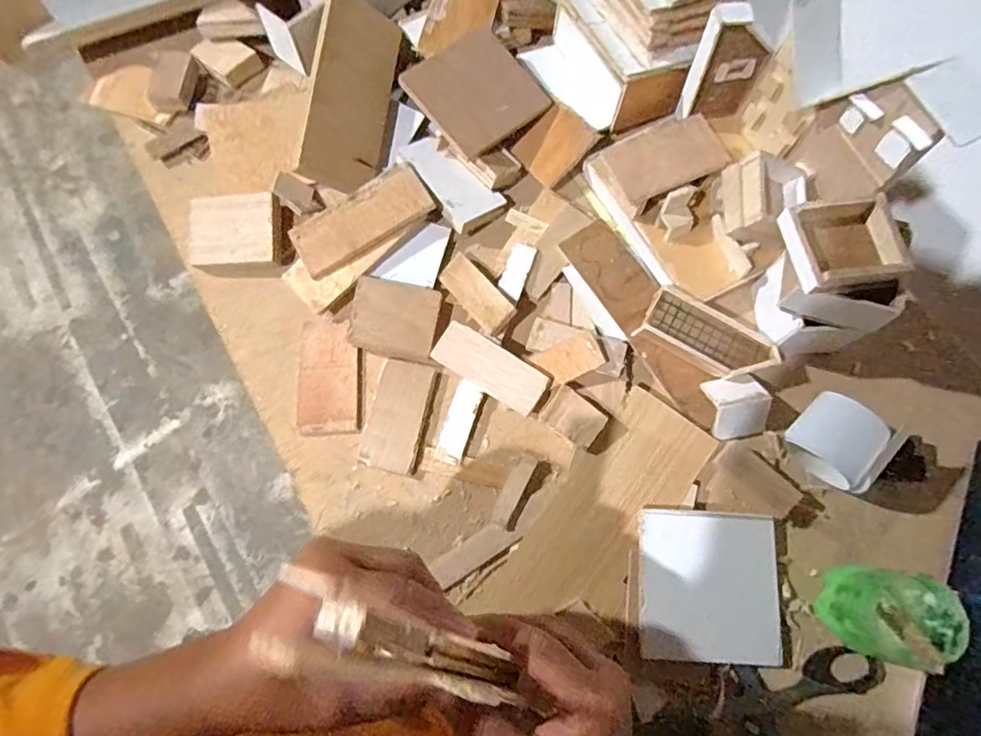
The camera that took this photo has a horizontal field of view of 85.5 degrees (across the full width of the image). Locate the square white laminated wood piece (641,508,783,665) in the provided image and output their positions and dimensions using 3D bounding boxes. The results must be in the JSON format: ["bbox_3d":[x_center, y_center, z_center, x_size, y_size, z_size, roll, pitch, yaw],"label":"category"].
[{"bbox_3d":[0.163,0.160,0.393,0.103,0.010,0.103,4,73,2],"label":"square white laminated wood piece"}]

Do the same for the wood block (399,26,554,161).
[{"bbox_3d":[-0.012,-0.256,0.489,0.103,0.007,0.103,-39,86,-14],"label":"wood block"}]

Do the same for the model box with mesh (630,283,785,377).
[{"bbox_3d":[0.180,-0.025,0.440,0.105,0.024,0.046,29,76,9],"label":"model box with mesh"}]

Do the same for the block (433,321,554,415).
[{"bbox_3d":[0.000,-0.001,0.442,0.098,0.011,0.040,33,77,10],"label":"block"}]

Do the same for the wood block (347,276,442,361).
[{"bbox_3d":[-0.082,-0.044,0.460,0.071,0.014,0.065,10,74,4],"label":"wood block"}]

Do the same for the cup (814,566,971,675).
[{"bbox_3d":[0.263,0.165,0.360,0.060,0.075,0.055,0,73,1],"label":"cup"}]

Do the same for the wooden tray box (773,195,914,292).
[{"bbox_3d":[0.235,-0.084,0.357,0.068,0.020,0.060,-7,72,2],"label":"wooden tray box"}]

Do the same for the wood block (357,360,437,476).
[{"bbox_3d":[-0.078,0.040,0.443,0.044,0.010,0.089,14,74,5],"label":"wood block"}]

